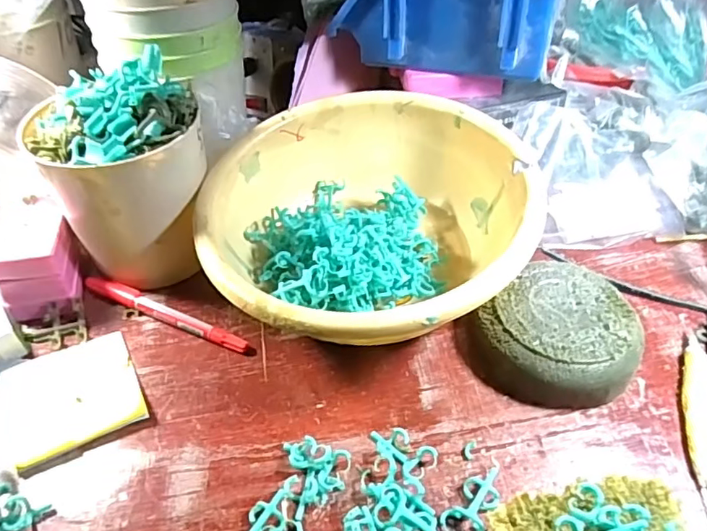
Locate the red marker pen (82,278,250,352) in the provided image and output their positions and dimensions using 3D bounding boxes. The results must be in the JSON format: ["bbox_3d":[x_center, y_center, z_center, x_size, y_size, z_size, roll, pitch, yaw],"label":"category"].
[{"bbox_3d":[-0.137,0.034,0.387,0.142,0.012,0.013,19,47,19],"label":"red marker pen"}]

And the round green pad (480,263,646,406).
[{"bbox_3d":[0.136,0.047,0.356,0.095,0.036,0.090,0,44,0],"label":"round green pad"}]

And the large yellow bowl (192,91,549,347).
[{"bbox_3d":[0.007,-0.026,0.387,0.216,0.099,0.219,0,44,0],"label":"large yellow bowl"}]

